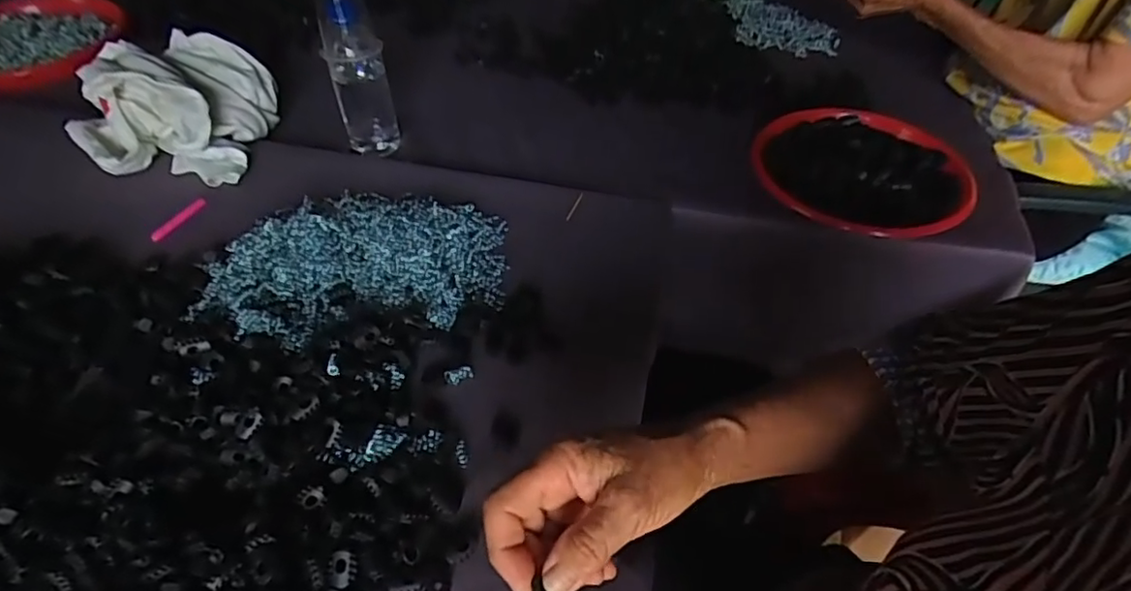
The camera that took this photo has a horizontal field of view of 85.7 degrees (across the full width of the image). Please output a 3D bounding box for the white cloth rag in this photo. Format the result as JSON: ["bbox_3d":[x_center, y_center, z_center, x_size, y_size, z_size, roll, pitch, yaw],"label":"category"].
[{"bbox_3d":[-0.438,-0.211,0.671,0.191,0.094,0.183,2,47,0],"label":"white cloth rag"}]

